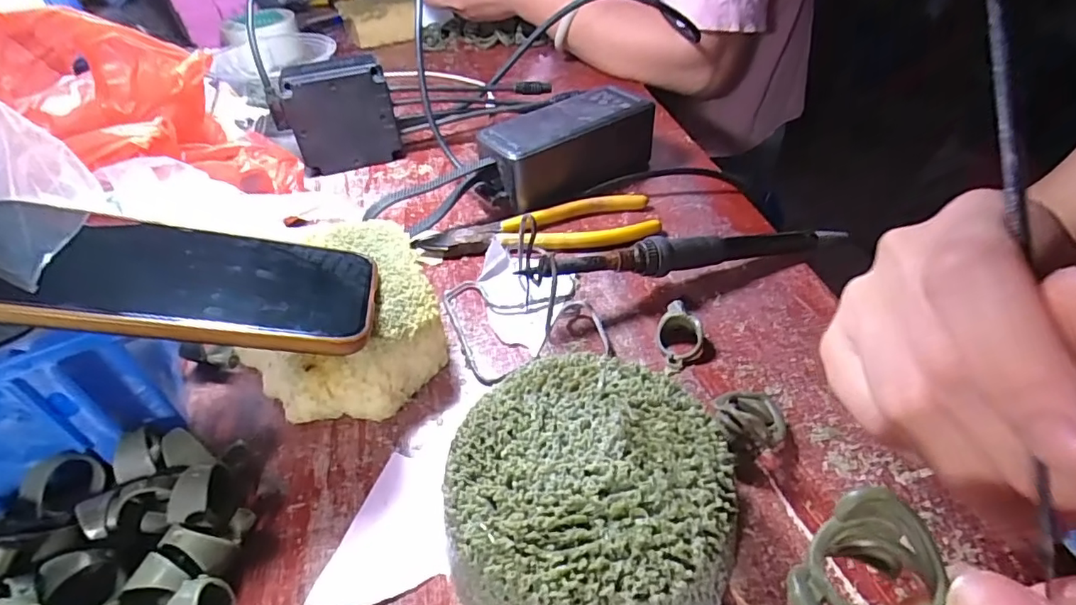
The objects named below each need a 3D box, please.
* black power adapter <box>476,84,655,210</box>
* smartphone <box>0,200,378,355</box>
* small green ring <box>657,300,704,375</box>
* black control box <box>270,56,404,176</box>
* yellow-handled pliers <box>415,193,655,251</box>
[{"bbox_3d":[0.023,-0.113,0.397,0.127,0.049,0.056,-30,49,-25],"label":"black power adapter"},{"bbox_3d":[-0.152,-0.012,0.227,0.159,0.007,0.078,8,32,-17],"label":"smartphone"},{"bbox_3d":[0.075,0.016,0.282,0.022,0.014,0.044,10,45,14],"label":"small green ring"},{"bbox_3d":[-0.162,-0.150,0.436,0.090,0.076,0.033,-10,43,-7],"label":"black control box"},{"bbox_3d":[-0.002,-0.049,0.361,0.158,0.012,0.044,-7,43,-3],"label":"yellow-handled pliers"}]

